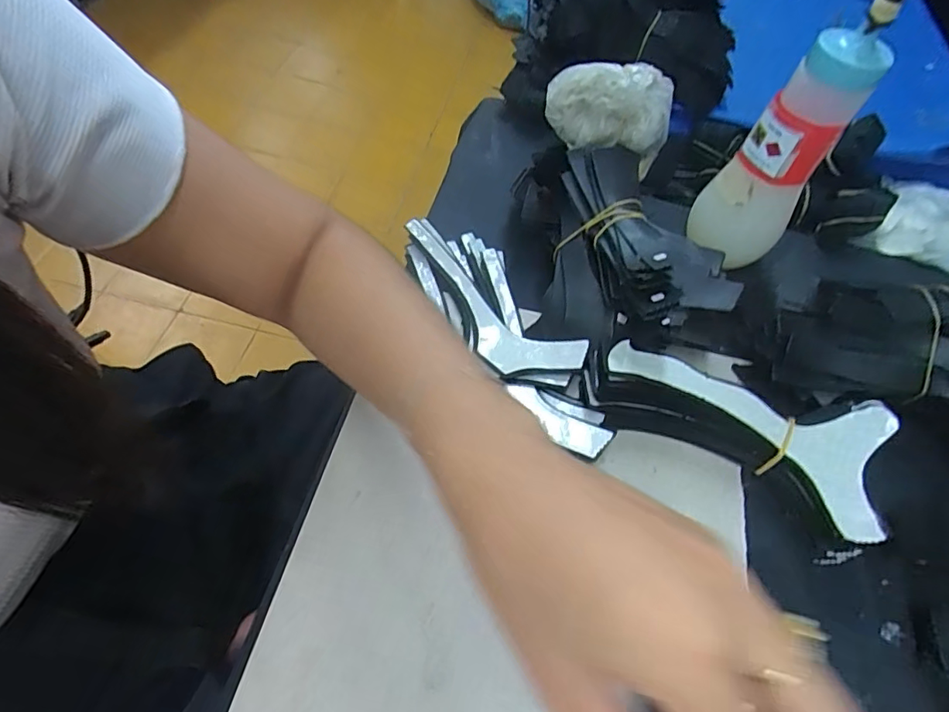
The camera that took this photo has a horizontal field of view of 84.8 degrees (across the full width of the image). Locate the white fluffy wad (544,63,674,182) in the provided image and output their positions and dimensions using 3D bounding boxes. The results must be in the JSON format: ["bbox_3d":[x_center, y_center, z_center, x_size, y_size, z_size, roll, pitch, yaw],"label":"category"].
[{"bbox_3d":[0.126,-0.232,0.487,0.113,0.076,0.074,20,59,8],"label":"white fluffy wad"}]

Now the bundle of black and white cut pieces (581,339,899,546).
[{"bbox_3d":[0.167,0.039,0.345,0.180,0.035,0.087,29,61,13],"label":"bundle of black and white cut pieces"}]

